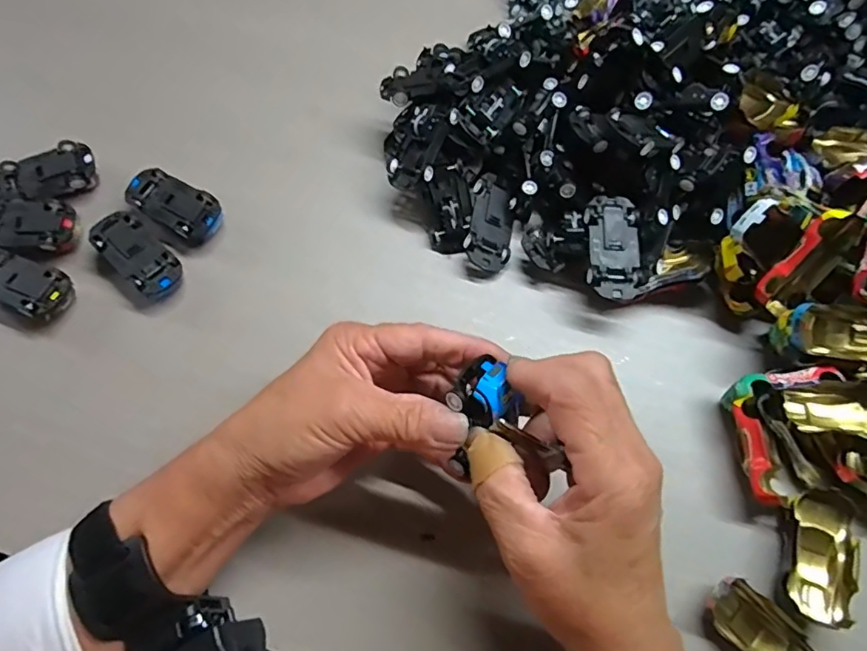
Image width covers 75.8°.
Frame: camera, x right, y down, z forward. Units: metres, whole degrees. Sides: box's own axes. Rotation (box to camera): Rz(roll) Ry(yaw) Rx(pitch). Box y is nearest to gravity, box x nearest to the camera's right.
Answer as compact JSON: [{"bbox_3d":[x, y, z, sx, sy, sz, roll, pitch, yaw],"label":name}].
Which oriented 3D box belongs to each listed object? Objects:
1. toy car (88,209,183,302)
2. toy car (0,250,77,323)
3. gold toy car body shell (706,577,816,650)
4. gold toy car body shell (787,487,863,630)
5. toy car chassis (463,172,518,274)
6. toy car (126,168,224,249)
[{"bbox_3d":[-0.182,-0.043,0.345,0.060,0.018,0.030,43,77,12],"label":"toy car"},{"bbox_3d":[-0.250,-0.025,0.339,0.063,0.018,0.031,24,74,7],"label":"toy car"},{"bbox_3d":[0.168,0.157,0.280,0.030,0.012,0.065,-43,77,-12],"label":"gold toy car body shell"},{"bbox_3d":[0.201,0.118,0.289,0.029,0.019,0.064,18,73,6],"label":"gold toy car body shell"},{"bbox_3d":[0.036,-0.065,0.358,0.032,0.012,0.063,19,72,-26],"label":"toy car chassis"},{"bbox_3d":[-0.164,-0.077,0.357,0.060,0.016,0.031,33,75,10],"label":"toy car"}]

